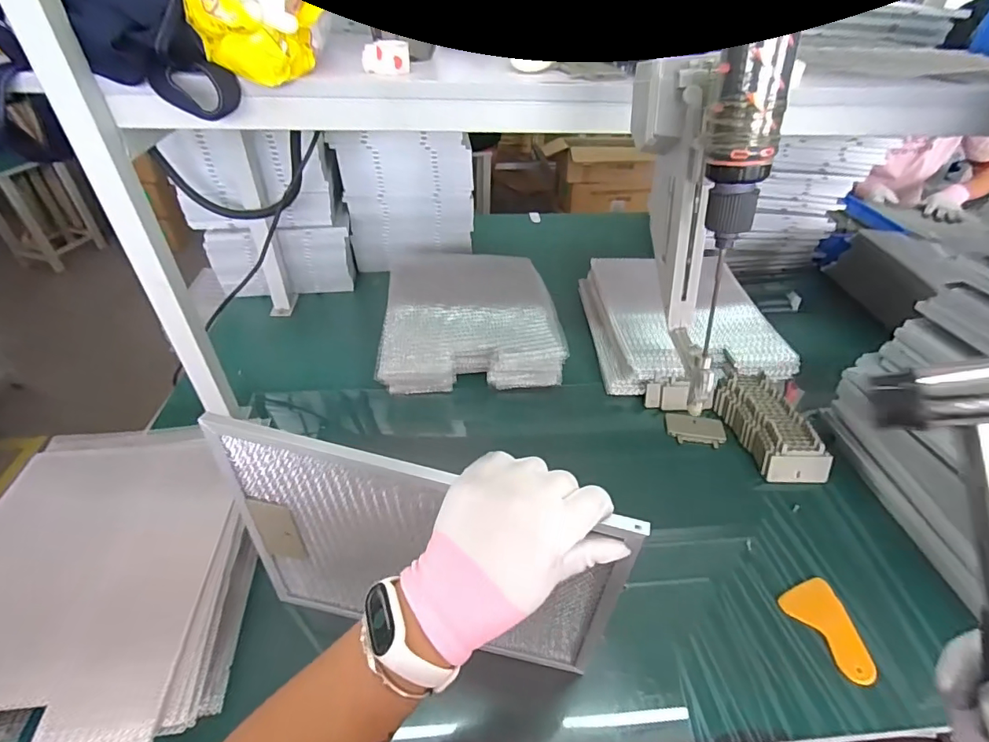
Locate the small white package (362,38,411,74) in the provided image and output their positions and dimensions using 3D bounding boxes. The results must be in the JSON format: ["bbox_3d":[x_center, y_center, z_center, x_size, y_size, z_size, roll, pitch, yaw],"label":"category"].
[{"bbox_3d":[-0.108,-0.313,0.482,0.046,0.028,0.015,-6,42,-10],"label":"small white package"}]

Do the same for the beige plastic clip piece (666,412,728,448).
[{"bbox_3d":[0.309,0.091,0.745,0.080,0.020,0.051,10,42,8],"label":"beige plastic clip piece"}]

